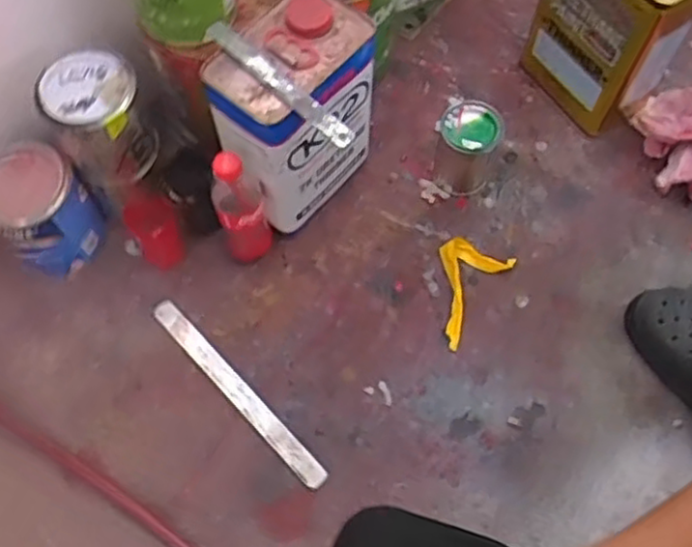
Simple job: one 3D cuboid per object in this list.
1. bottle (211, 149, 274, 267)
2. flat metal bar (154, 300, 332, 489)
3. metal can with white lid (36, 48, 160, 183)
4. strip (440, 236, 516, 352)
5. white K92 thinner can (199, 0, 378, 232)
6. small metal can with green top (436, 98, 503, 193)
[{"bbox_3d":[-0.119,-0.072,0.823,0.058,0.188,0.047,-20,69,-7],"label":"bottle"},{"bbox_3d":[-0.127,0.135,0.839,0.027,0.005,0.284,-42,73,-14],"label":"flat metal bar"},{"bbox_3d":[-0.264,-0.172,0.793,0.096,0.115,0.099,0,67,0],"label":"metal can with white lid"},{"bbox_3d":[0.136,0.017,0.888,0.082,0.015,0.136,31,72,13],"label":"strip"},{"bbox_3d":[-0.058,-0.178,0.840,0.124,0.243,0.180,31,72,13],"label":"white K92 thinner can"},{"bbox_3d":[0.152,-0.160,0.912,0.073,0.096,0.073,-1,68,1],"label":"small metal can with green top"}]

